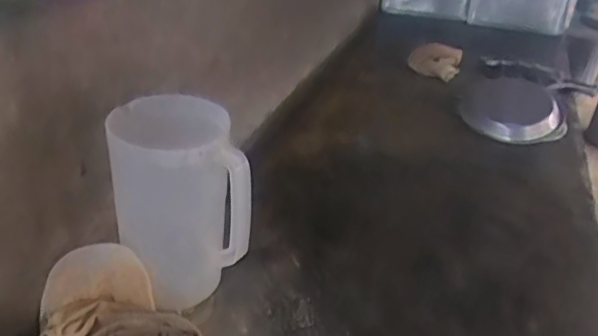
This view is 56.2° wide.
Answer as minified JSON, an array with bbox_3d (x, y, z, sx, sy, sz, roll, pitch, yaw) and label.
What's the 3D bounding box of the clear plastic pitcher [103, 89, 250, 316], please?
[{"bbox_3d":[-0.160,0.058,0.737,0.146,0.258,0.160,-10,35,-23],"label":"clear plastic pitcher"}]

